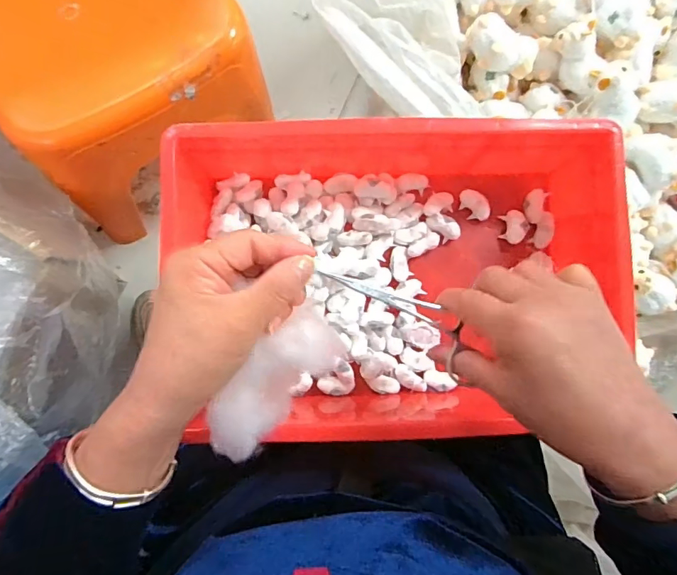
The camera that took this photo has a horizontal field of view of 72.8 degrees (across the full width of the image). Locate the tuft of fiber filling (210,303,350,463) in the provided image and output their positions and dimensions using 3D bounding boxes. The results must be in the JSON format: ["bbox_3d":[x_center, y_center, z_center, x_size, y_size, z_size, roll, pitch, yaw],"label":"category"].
[{"bbox_3d":[-0.042,0.063,0.297,0.046,0.027,0.106,38,96,-2],"label":"tuft of fiber filling"}]

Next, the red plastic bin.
[{"bbox_3d":[0.049,-0.010,0.394,0.353,0.115,0.254,-5,85,-7],"label":"red plastic bin"}]

